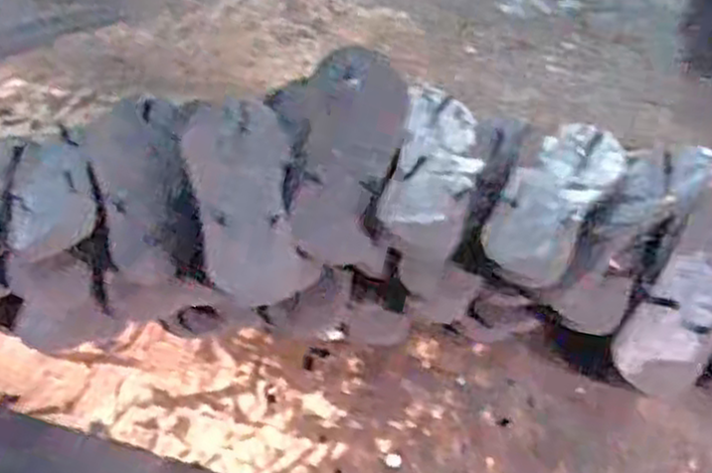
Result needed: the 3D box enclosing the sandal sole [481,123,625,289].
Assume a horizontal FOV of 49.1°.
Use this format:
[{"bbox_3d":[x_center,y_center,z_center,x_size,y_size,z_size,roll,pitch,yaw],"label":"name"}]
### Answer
[{"bbox_3d":[0.178,-0.043,0.691,0.082,0.031,0.223,22,51,23],"label":"sandal sole"}]

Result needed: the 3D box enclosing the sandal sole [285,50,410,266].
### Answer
[{"bbox_3d":[-0.005,-0.073,0.682,0.085,0.026,0.202,12,66,-9],"label":"sandal sole"}]

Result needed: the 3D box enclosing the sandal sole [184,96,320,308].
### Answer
[{"bbox_3d":[-0.089,-0.037,0.641,0.080,0.045,0.183,-10,68,-5],"label":"sandal sole"}]

